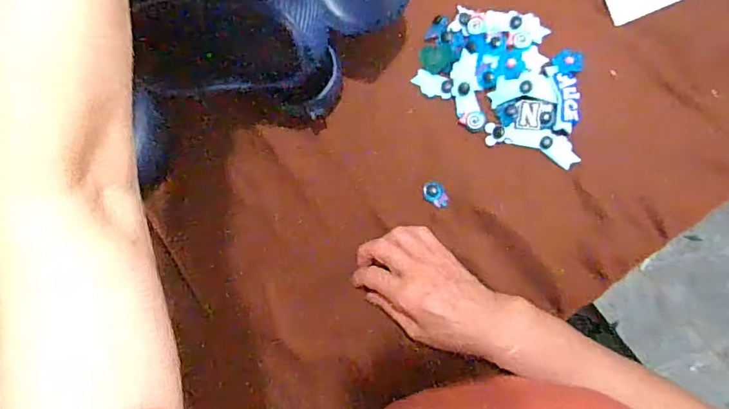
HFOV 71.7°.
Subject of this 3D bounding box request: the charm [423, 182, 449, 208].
[{"bbox_3d":[0.065,-0.009,0.458,0.026,0.004,0.018,39,95,11],"label":"charm"}]

